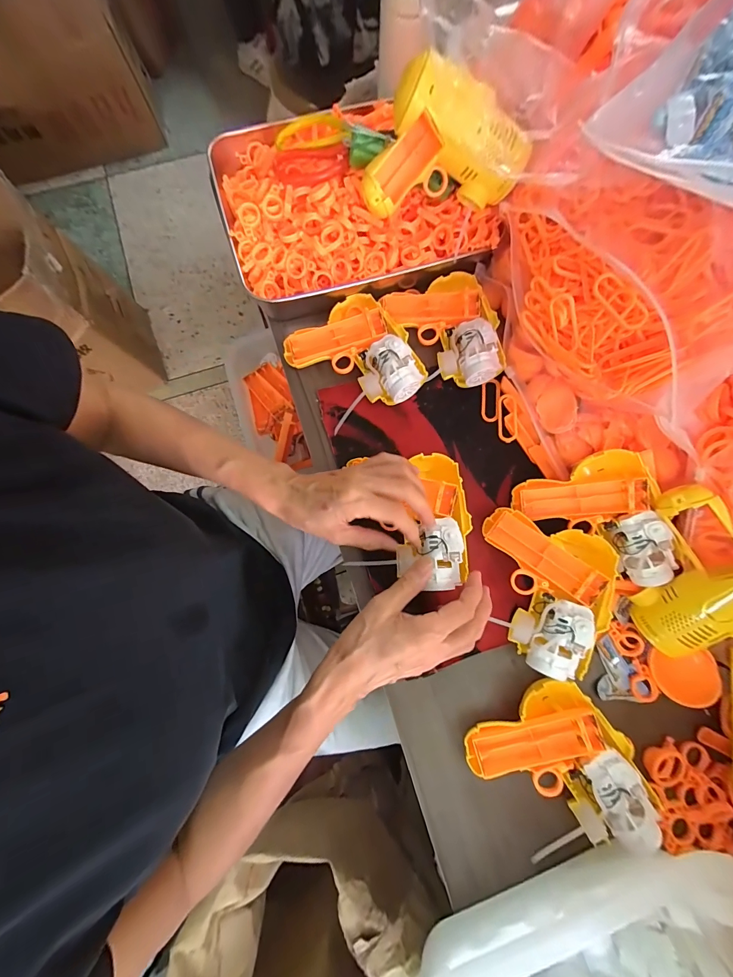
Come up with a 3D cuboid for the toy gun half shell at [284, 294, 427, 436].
[{"bbox_3d":[-0.015,-0.146,0.392,0.118,0.037,0.135,-30,80,-6],"label":"toy gun half shell"}]

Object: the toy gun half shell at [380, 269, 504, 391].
[{"bbox_3d":[0.093,-0.182,0.399,0.105,0.036,0.140,-21,79,-5],"label":"toy gun half shell"}]

